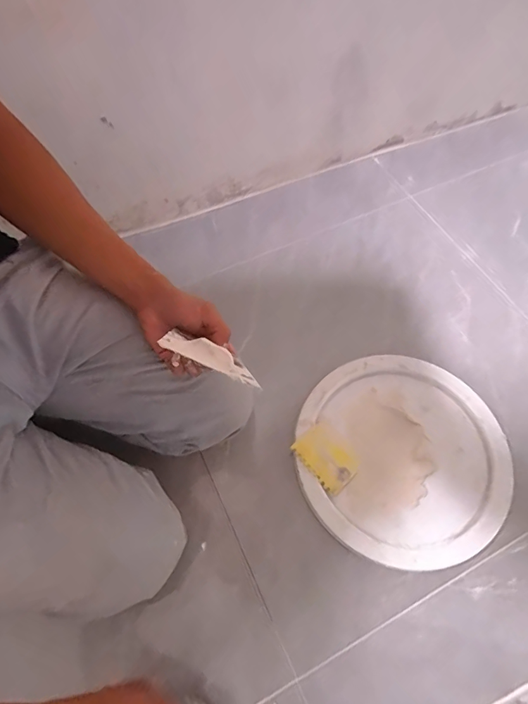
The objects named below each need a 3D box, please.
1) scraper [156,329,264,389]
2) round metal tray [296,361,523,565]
[{"bbox_3d":[-0.049,0.005,0.400,0.099,0.005,0.035,25,32,-17],"label":"scraper"},{"bbox_3d":[0.196,0.145,0.582,0.281,0.031,0.282,0,61,1],"label":"round metal tray"}]

